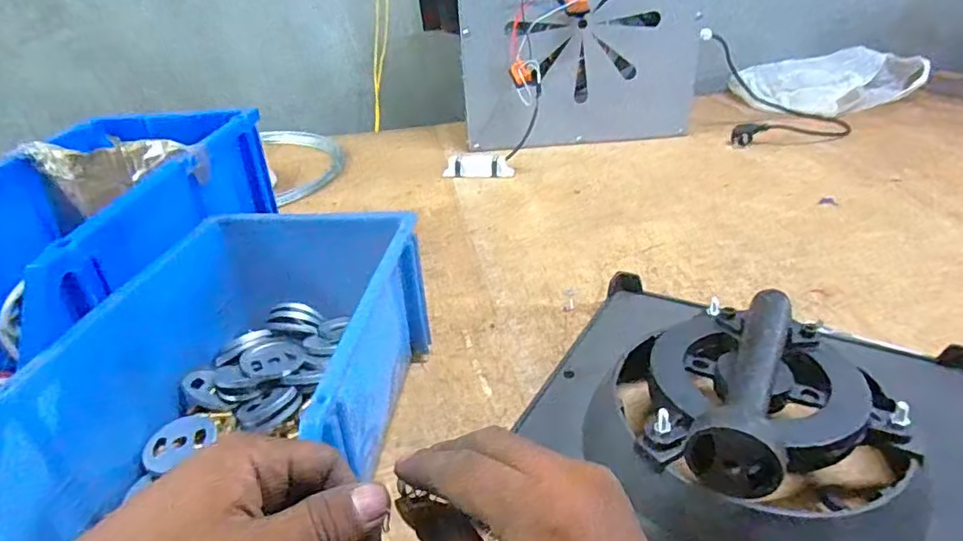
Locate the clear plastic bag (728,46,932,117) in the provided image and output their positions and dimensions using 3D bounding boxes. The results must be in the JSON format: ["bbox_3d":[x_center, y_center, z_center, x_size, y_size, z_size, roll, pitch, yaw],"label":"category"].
[{"bbox_3d":[0.711,-0.400,1.210,0.337,0.072,0.268,-15,32,-19],"label":"clear plastic bag"}]

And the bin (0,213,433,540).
[{"bbox_3d":[-0.162,0.087,0.405,0.194,0.129,0.311,0,30,7],"label":"bin"}]

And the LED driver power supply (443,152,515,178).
[{"bbox_3d":[-0.005,-0.169,0.934,0.110,0.035,0.028,-4,30,0],"label":"LED driver power supply"}]

